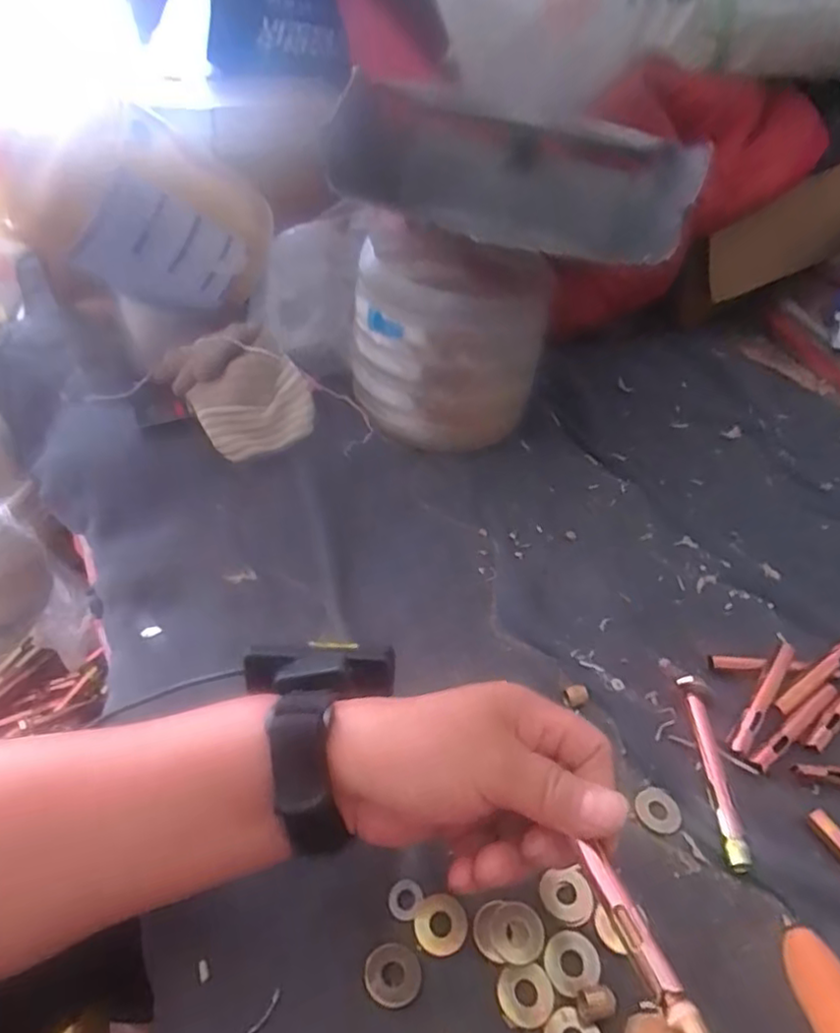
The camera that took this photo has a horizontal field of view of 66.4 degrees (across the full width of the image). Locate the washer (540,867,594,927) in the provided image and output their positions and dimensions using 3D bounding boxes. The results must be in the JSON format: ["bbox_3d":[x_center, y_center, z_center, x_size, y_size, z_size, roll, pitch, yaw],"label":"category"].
[{"bbox_3d":[0.071,0.182,0.308,0.025,0.005,0.023,-1,42,-5],"label":"washer"}]

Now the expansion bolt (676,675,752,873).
[{"bbox_3d":[0.164,0.140,0.362,0.016,0.012,0.107,6,42,3],"label":"expansion bolt"}]

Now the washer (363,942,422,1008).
[{"bbox_3d":[-0.012,0.201,0.282,0.024,0.004,0.024,2,42,-2],"label":"washer"}]

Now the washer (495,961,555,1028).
[{"bbox_3d":[0.047,0.208,0.281,0.024,0.004,0.023,2,42,-2],"label":"washer"}]

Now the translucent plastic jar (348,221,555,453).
[{"bbox_3d":[0.022,-0.156,0.574,0.150,0.146,0.150,1,42,-2],"label":"translucent plastic jar"}]

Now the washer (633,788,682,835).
[{"bbox_3d":[0.130,0.160,0.350,0.025,0.004,0.024,16,44,14],"label":"washer"}]

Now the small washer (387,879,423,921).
[{"bbox_3d":[-0.007,0.183,0.307,0.016,0.004,0.017,2,42,-2],"label":"small washer"}]

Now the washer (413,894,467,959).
[{"bbox_3d":[0.010,0.189,0.299,0.024,0.004,0.025,2,42,-2],"label":"washer"}]

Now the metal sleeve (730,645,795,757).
[{"bbox_3d":[0.213,0.110,0.395,0.012,0.012,0.084,33,49,28],"label":"metal sleeve"}]

